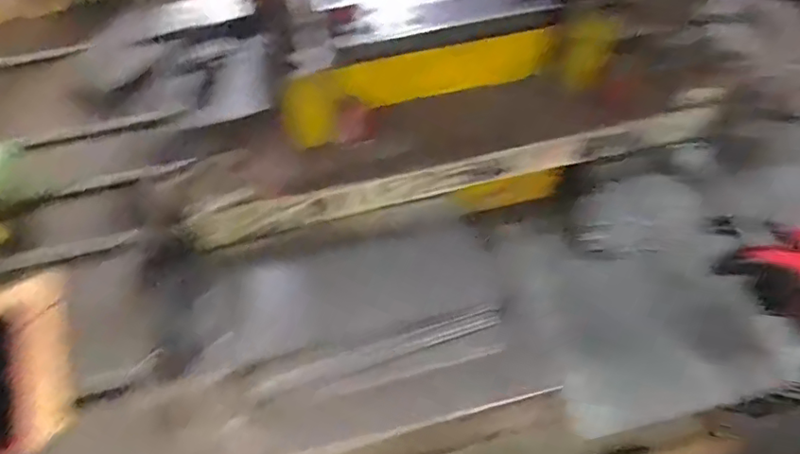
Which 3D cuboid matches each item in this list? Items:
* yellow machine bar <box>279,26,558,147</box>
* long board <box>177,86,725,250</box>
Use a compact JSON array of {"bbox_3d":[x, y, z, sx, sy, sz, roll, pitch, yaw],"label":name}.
[{"bbox_3d":[0.021,-0.159,0.632,0.296,0.067,0.045,-18,56,-10],"label":"yellow machine bar"},{"bbox_3d":[0.073,-0.064,0.639,0.578,0.060,0.029,-15,55,-8],"label":"long board"}]

